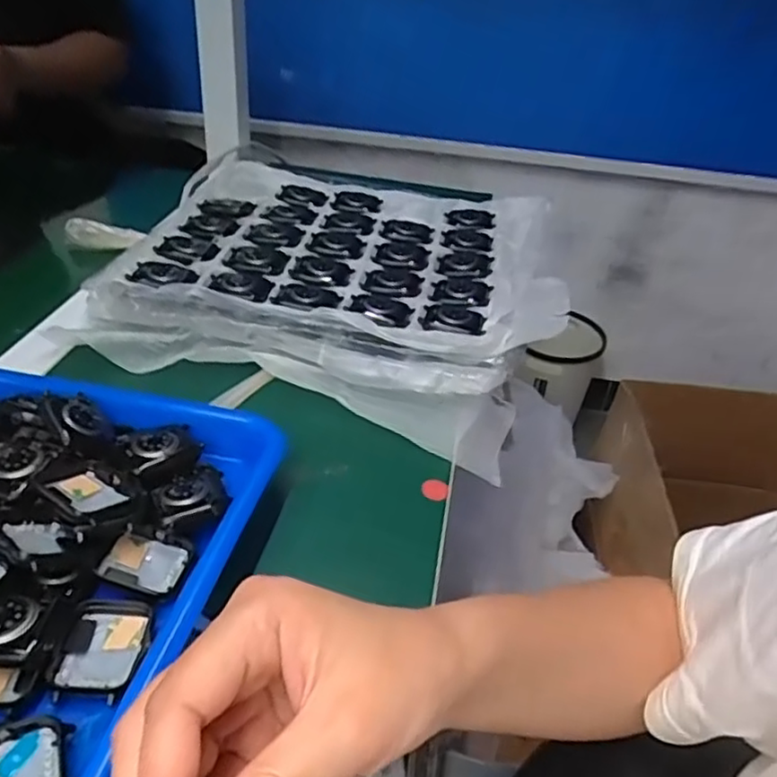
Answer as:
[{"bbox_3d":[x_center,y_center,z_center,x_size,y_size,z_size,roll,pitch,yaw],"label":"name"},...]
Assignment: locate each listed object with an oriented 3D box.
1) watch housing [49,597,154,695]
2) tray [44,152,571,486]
[{"bbox_3d":[-0.122,0.111,0.282,0.034,0.012,0.042,7,37,2],"label":"watch housing"},{"bbox_3d":[-0.037,-0.089,0.526,0.339,0.061,0.268,12,38,10],"label":"tray"}]

